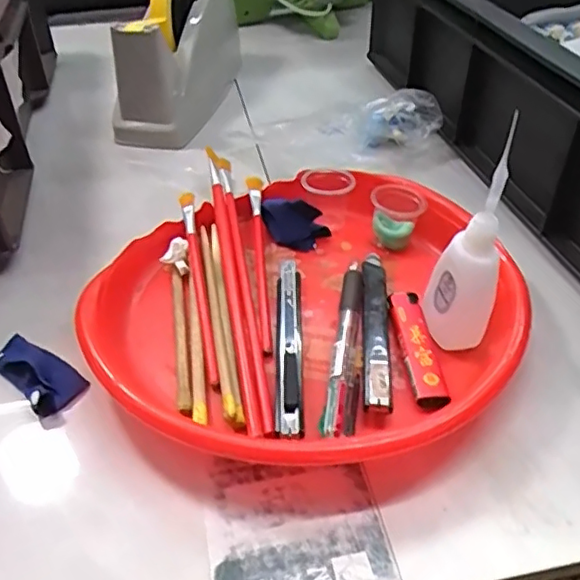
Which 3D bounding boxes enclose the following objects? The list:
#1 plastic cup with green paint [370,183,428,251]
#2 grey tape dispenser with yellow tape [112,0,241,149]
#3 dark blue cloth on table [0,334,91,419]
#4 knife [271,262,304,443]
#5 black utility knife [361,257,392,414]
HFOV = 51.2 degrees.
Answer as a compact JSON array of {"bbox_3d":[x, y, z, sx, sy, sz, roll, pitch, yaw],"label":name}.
[{"bbox_3d":[0.075,-0.052,0.420,0.035,0.032,0.038,0,42,0],"label":"plastic cup with green paint"},{"bbox_3d":[-0.108,-0.241,0.588,0.078,0.117,0.203,4,43,6],"label":"grey tape dispenser with yellow tape"},{"bbox_3d":[-0.144,0.045,0.344,0.065,0.014,0.030,32,51,31],"label":"dark blue cloth on table"},{"bbox_3d":[-0.002,0.025,0.352,0.016,0.010,0.132,0,42,0],"label":"knife"},{"bbox_3d":[0.050,0.017,0.357,0.015,0.013,0.128,3,42,4],"label":"black utility knife"}]

